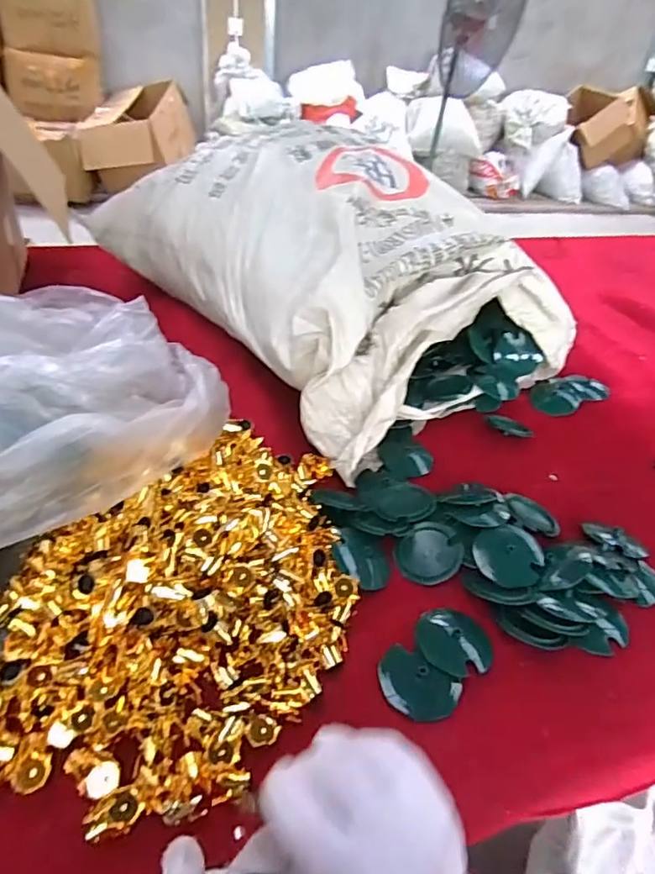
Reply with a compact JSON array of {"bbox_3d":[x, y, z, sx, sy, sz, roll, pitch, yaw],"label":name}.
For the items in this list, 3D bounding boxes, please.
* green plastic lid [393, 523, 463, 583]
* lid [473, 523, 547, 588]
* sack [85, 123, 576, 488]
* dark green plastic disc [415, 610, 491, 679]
[{"bbox_3d":[0.114,0.131,0.613,0.074,0.008,0.068,-2,52,3],"label":"green plastic lid"},{"bbox_3d":[0.210,0.137,0.631,0.074,0.009,0.075,-9,51,12],"label":"lid"},{"bbox_3d":[-0.020,-0.334,0.939,0.474,0.279,0.779,-23,48,-31],"label":"sack"},{"bbox_3d":[0.126,0.204,0.539,0.075,0.015,0.076,4,40,-4],"label":"dark green plastic disc"}]

